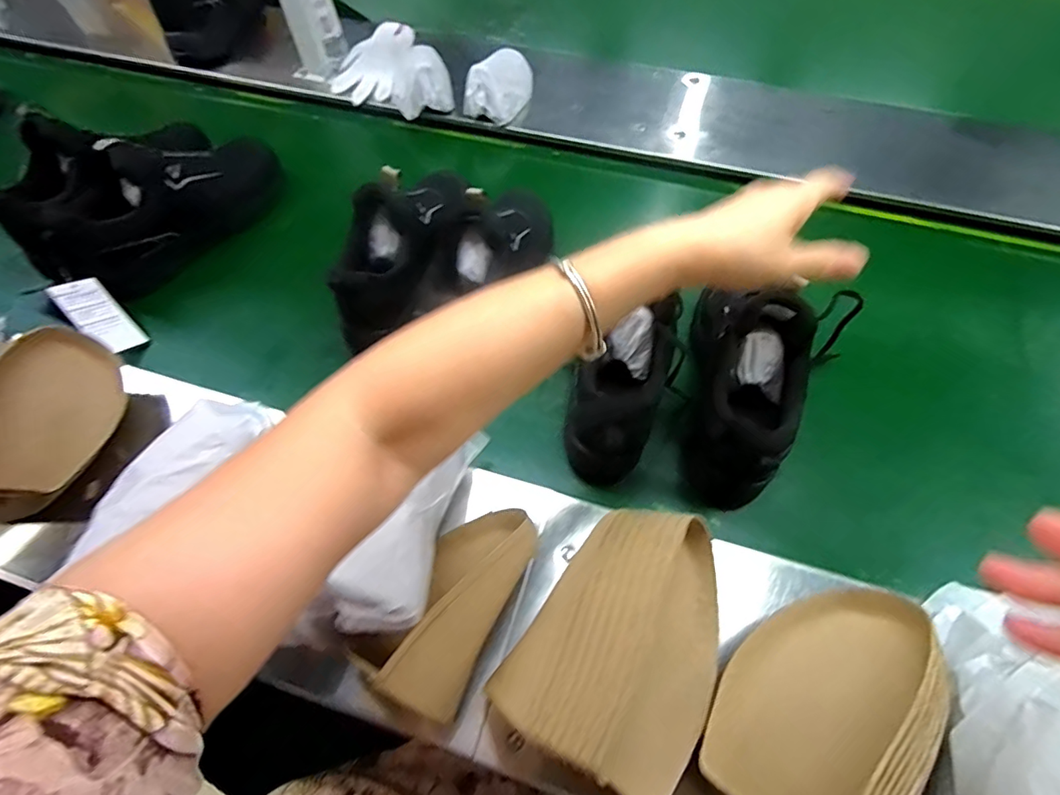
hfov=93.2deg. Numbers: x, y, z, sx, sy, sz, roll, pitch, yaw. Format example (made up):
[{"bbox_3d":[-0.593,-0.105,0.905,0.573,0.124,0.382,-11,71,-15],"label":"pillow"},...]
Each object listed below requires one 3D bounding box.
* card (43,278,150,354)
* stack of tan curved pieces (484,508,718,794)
[{"bbox_3d":[-0.544,-0.103,0.634,0.102,0.011,0.060,53,34,-12],"label":"card"},{"bbox_3d":[0.068,0.174,0.380,0.115,0.088,0.192,33,67,17],"label":"stack of tan curved pieces"}]

